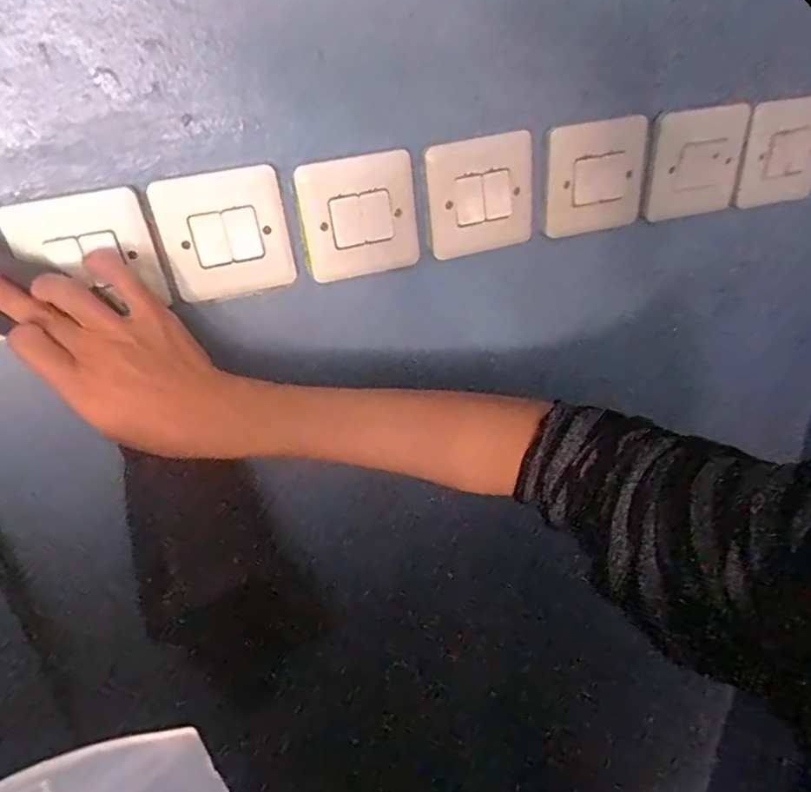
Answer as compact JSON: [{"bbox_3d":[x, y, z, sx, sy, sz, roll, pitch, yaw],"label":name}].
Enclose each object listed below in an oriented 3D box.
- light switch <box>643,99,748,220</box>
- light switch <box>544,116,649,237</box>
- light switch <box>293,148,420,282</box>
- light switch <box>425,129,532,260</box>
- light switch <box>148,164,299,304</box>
[{"bbox_3d":[0.225,-0.179,0.450,0.088,0.078,0.010,-15,37,-16],"label":"light switch"},{"bbox_3d":[0.143,-0.164,0.446,0.077,0.085,0.016,-10,40,-2],"label":"light switch"},{"bbox_3d":[-0.030,-0.121,0.394,0.079,0.077,0.007,-12,30,-11],"label":"light switch"},{"bbox_3d":[0.055,-0.141,0.412,0.077,0.077,0.014,-14,31,-14],"label":"light switch"},{"bbox_3d":[-0.117,-0.105,0.383,0.081,0.079,0.007,-12,30,-12],"label":"light switch"}]

